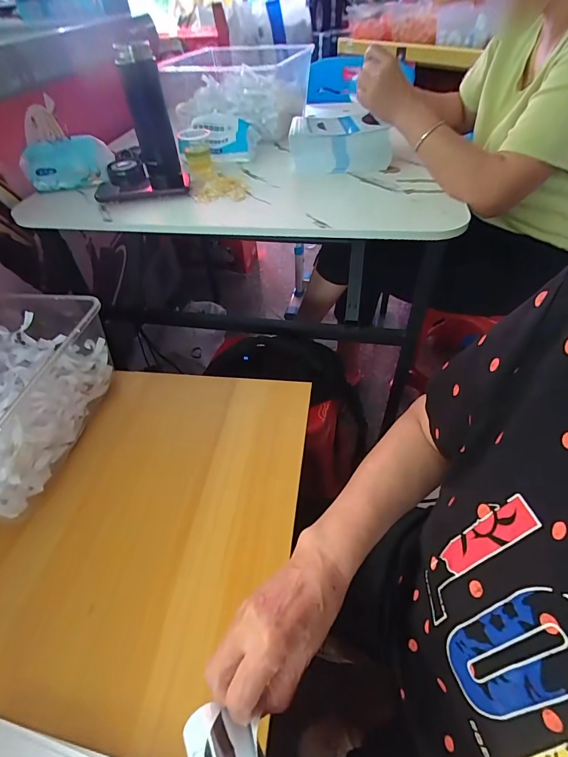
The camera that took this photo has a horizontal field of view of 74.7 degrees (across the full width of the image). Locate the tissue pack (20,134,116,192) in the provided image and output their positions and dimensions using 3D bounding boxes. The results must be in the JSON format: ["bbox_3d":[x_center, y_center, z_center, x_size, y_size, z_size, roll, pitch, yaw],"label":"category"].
[{"bbox_3d":[-0.394,-0.393,0.683,0.153,0.083,0.045,-10,22,-2],"label":"tissue pack"}]

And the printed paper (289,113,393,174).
[{"bbox_3d":[0.099,-0.444,0.691,0.186,0.090,0.100,-10,47,-6],"label":"printed paper"}]

